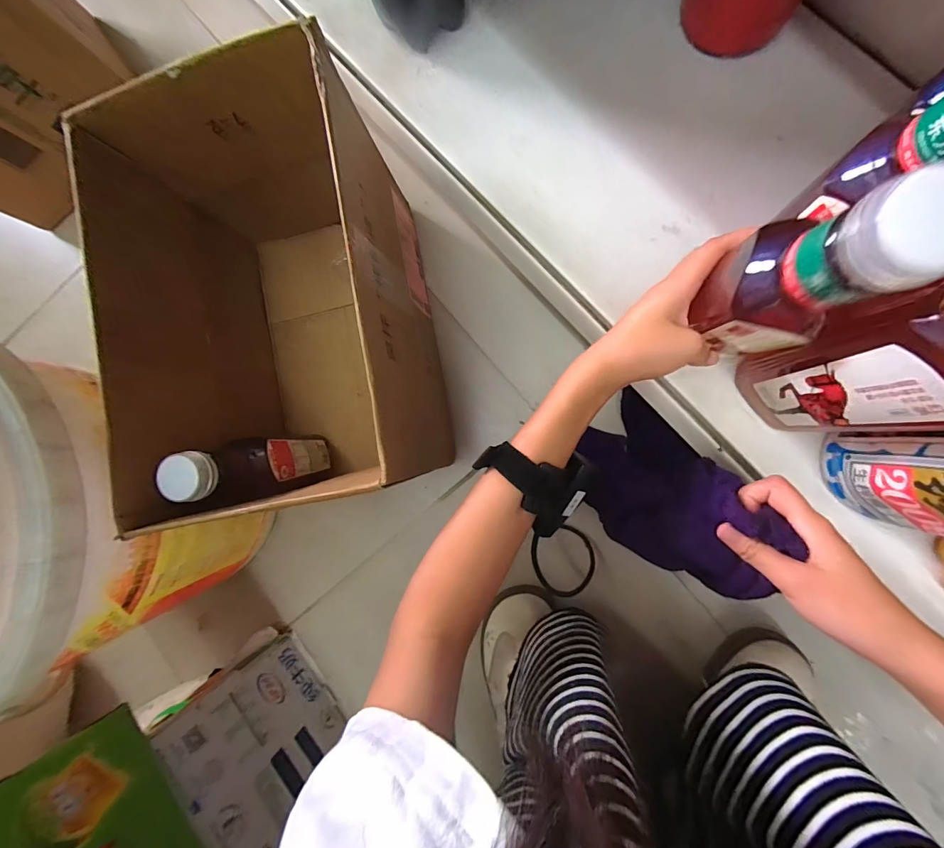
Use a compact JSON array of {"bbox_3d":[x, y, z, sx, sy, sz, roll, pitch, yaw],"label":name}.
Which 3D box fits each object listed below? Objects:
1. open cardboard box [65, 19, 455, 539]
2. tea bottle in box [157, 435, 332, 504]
[{"bbox_3d":[-0.179,-0.099,0.412,0.234,0.230,0.330,-10,88,9],"label":"open cardboard box"},{"bbox_3d":[-0.218,0.044,0.420,0.054,0.203,0.062,-10,88,9],"label":"tea bottle in box"}]

